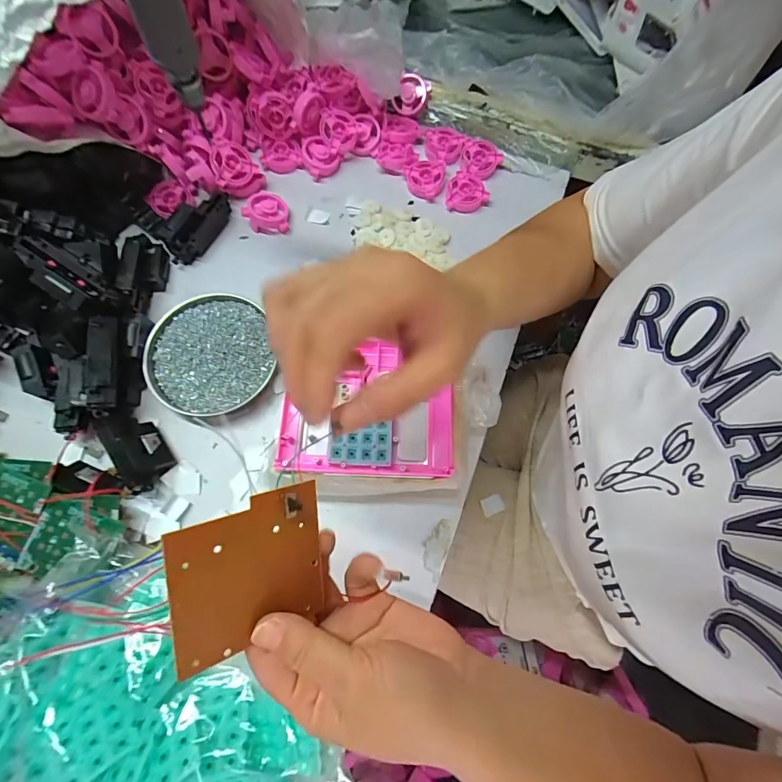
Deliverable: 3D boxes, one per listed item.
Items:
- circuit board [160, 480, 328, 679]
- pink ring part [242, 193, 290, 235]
[{"bbox_3d":[-0.066,0.087,0.187,0.070,0.006,0.072,-5,97,-39],"label":"circuit board"},{"bbox_3d":[-0.153,-0.225,0.480,0.052,0.021,0.050,0,73,-1],"label":"pink ring part"}]

